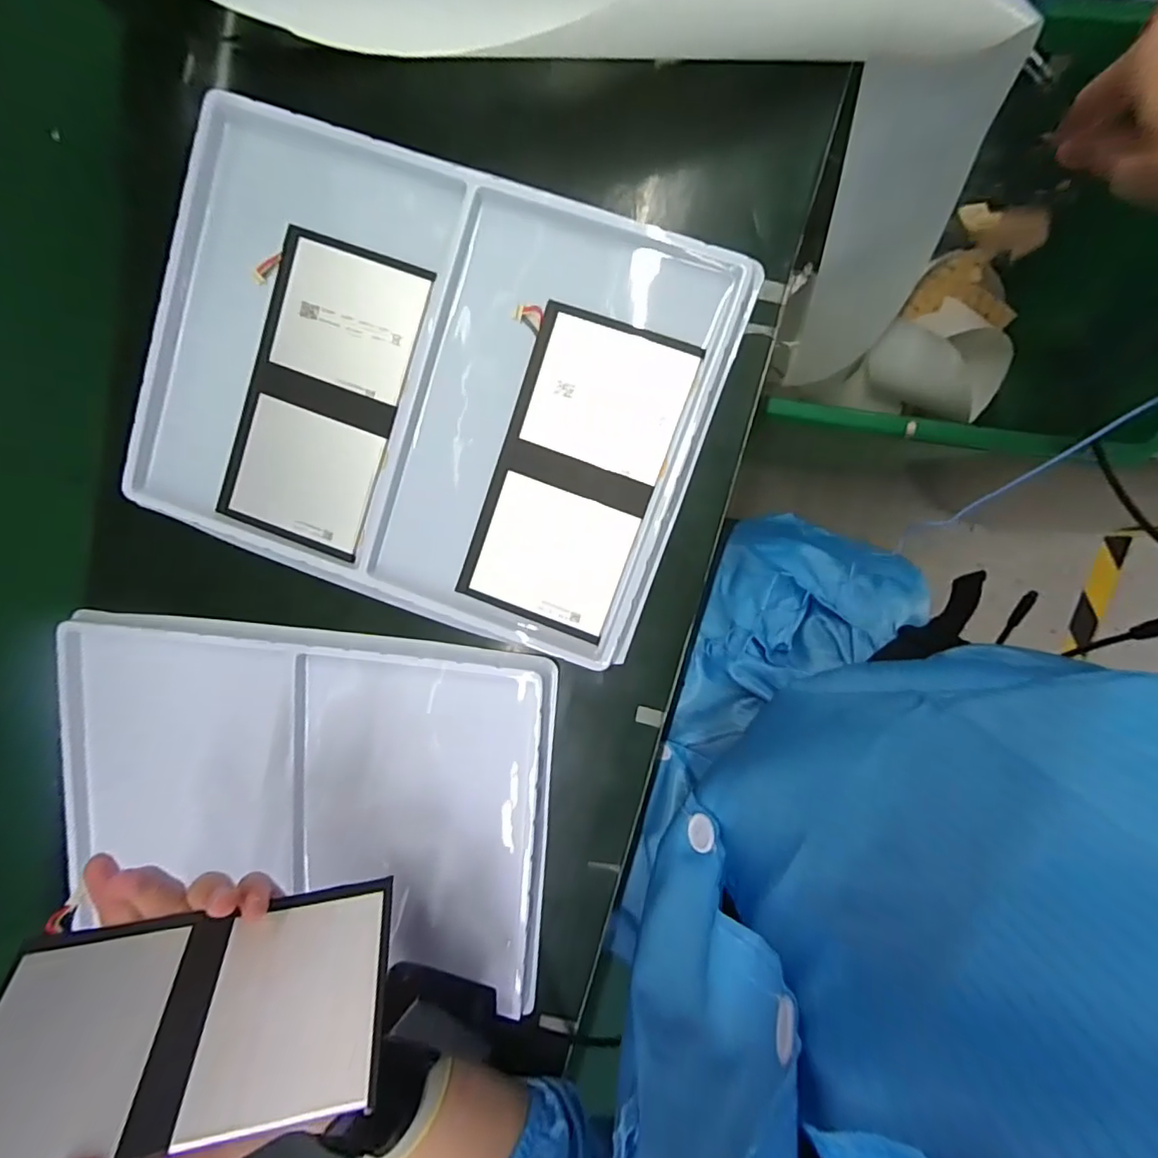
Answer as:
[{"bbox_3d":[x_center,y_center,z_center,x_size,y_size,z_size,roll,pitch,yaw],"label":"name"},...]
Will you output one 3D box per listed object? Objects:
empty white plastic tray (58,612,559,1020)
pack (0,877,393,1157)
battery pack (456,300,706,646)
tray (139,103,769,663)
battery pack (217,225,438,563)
[{"bbox_3d":[-0.182,0.137,0.356,0.326,0.023,0.215,8,98,7],"label":"empty white plastic tray"},{"bbox_3d":[-0.176,0.197,0.248,0.168,0.085,0.009,-5,134,-10],"label":"pack"},{"bbox_3d":[-0.003,-0.058,0.315,0.091,0.007,0.171,20,99,5],"label":"battery pack"},{"bbox_3d":[-0.091,-0.106,0.316,0.319,0.018,0.233,20,97,5],"label":"tray"},{"bbox_3d":[-0.152,-0.107,0.327,0.092,0.006,0.172,20,100,5],"label":"battery pack"}]

